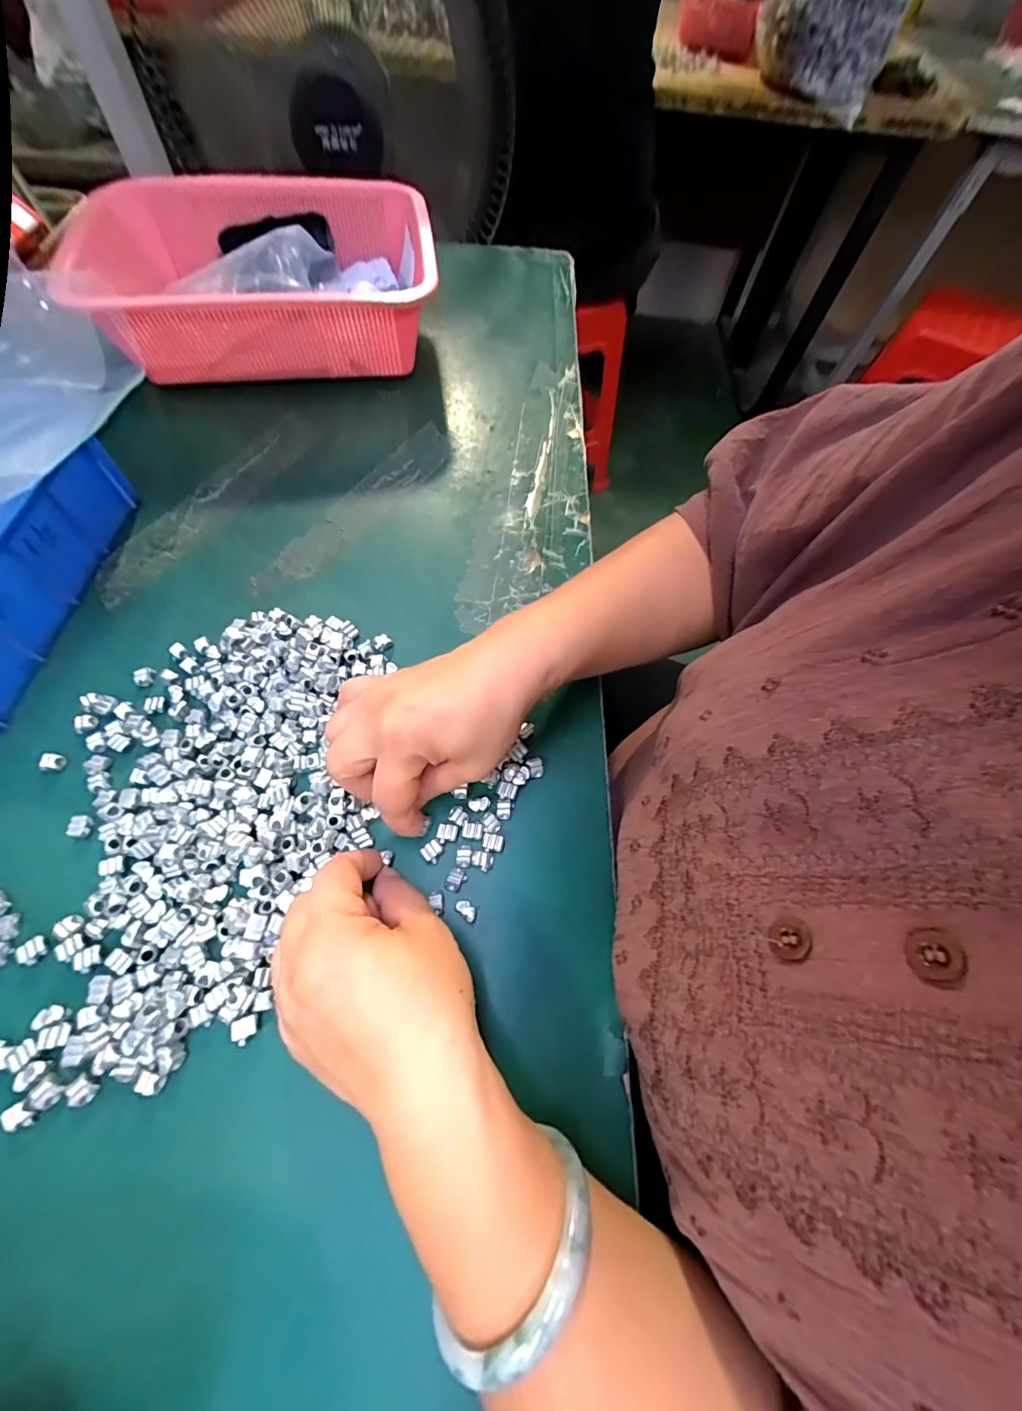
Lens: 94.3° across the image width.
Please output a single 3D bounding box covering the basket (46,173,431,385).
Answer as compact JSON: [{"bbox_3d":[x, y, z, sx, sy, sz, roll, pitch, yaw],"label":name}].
[{"bbox_3d":[-0.225,-0.388,0.438,0.299,0.091,0.197,-4,65,-6],"label":"basket"}]

